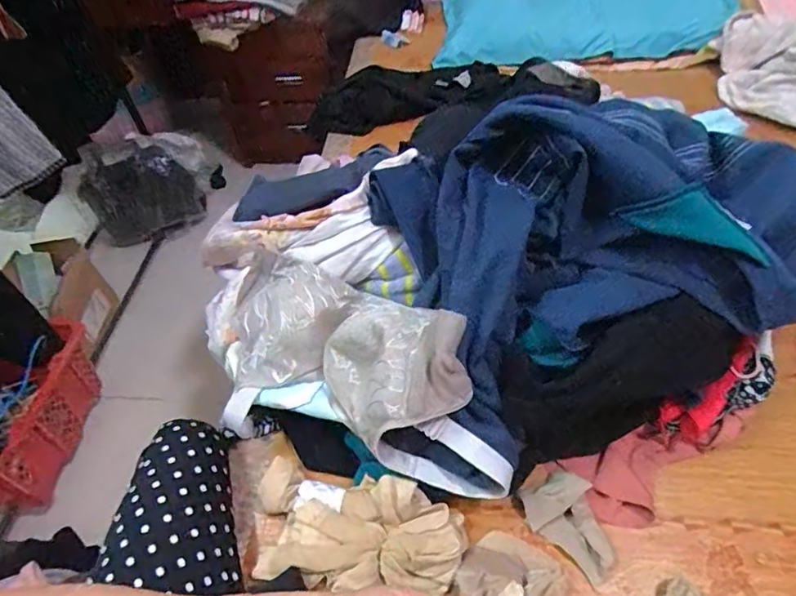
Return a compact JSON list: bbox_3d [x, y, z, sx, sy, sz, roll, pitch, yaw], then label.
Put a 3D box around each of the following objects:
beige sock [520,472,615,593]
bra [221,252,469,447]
[{"bbox_3d":[0.191,0.251,0.573,0.070,0.027,0.109,-21,49,-13],"label":"beige sock"},{"bbox_3d":[-0.074,0.066,0.618,0.357,0.090,0.194,10,86,35],"label":"bra"}]

